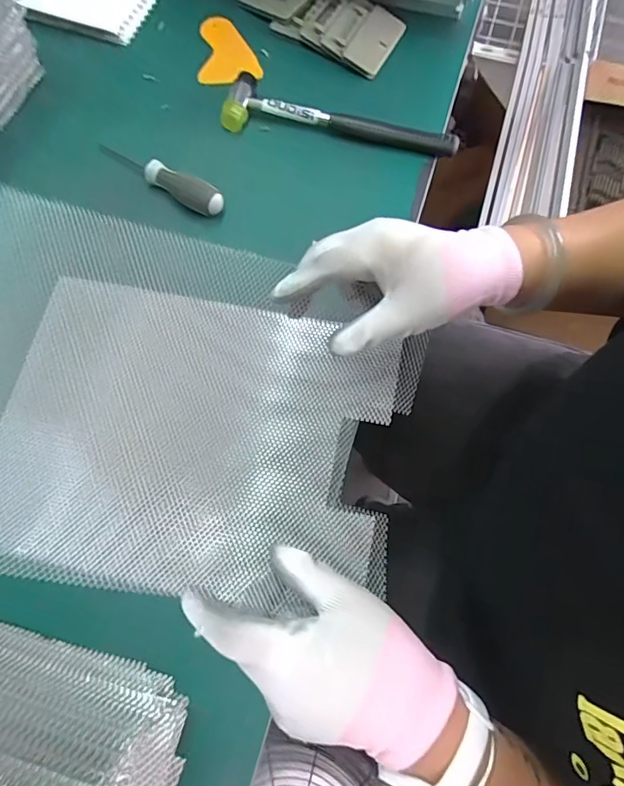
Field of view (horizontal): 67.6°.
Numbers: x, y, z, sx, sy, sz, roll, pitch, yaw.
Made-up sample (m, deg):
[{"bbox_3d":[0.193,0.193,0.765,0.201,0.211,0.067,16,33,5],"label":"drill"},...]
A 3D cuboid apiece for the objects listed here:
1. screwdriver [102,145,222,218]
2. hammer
[{"bbox_3d":[-0.146,-0.211,0.467,0.132,0.032,0.025,32,76,11],"label":"screwdriver"},{"bbox_3d":[0.030,-0.288,0.486,0.243,0.020,0.056,13,73,6],"label":"hammer"}]

